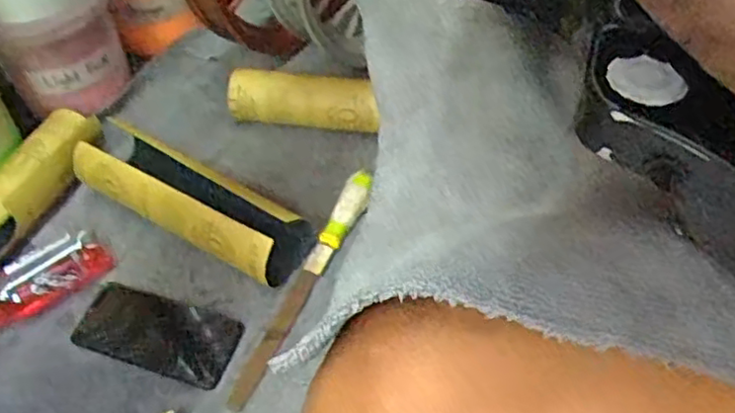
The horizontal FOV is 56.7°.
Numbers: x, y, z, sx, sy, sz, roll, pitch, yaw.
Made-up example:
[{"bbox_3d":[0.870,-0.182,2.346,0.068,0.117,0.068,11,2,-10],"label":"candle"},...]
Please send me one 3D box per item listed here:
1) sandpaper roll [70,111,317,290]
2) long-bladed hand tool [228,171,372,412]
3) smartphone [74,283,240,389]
[{"bbox_3d":[-0.198,-0.011,0.760,0.300,0.076,0.093,27,56,19],"label":"sandpaper roll"},{"bbox_3d":[-0.065,0.077,0.726,0.028,0.028,0.298,20,54,15],"label":"long-bladed hand tool"},{"bbox_3d":[-0.216,0.132,0.705,0.163,0.010,0.078,16,53,11],"label":"smartphone"}]

